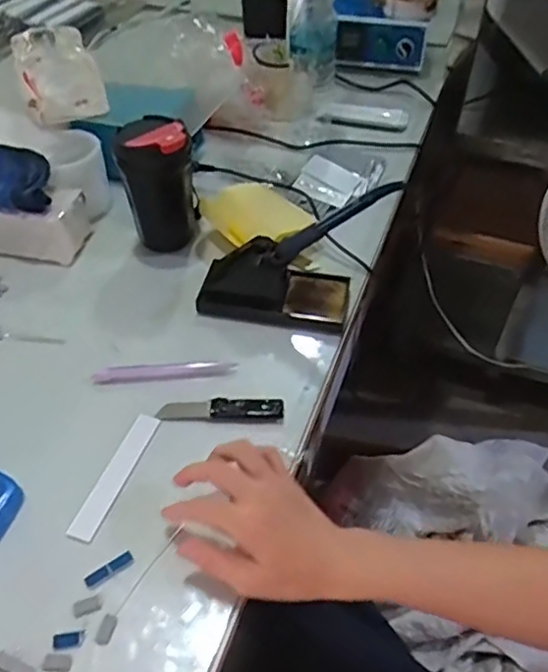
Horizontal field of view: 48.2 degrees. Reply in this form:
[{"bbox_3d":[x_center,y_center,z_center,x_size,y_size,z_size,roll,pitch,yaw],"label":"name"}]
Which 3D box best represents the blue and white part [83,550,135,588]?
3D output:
[{"bbox_3d":[-0.129,0.182,0.478,0.039,0.004,0.011,-25,52,-22],"label":"blue and white part"}]

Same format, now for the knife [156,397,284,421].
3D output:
[{"bbox_3d":[-0.049,0.067,0.575,0.115,0.006,0.023,1,47,1],"label":"knife"}]

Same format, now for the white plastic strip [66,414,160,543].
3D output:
[{"bbox_3d":[-0.135,0.117,0.527,0.023,0.004,0.123,15,49,13],"label":"white plastic strip"}]

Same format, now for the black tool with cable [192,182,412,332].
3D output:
[{"bbox_3d":[0.018,-0.086,0.626,0.190,0.145,0.078,11,48,10],"label":"black tool with cable"}]

